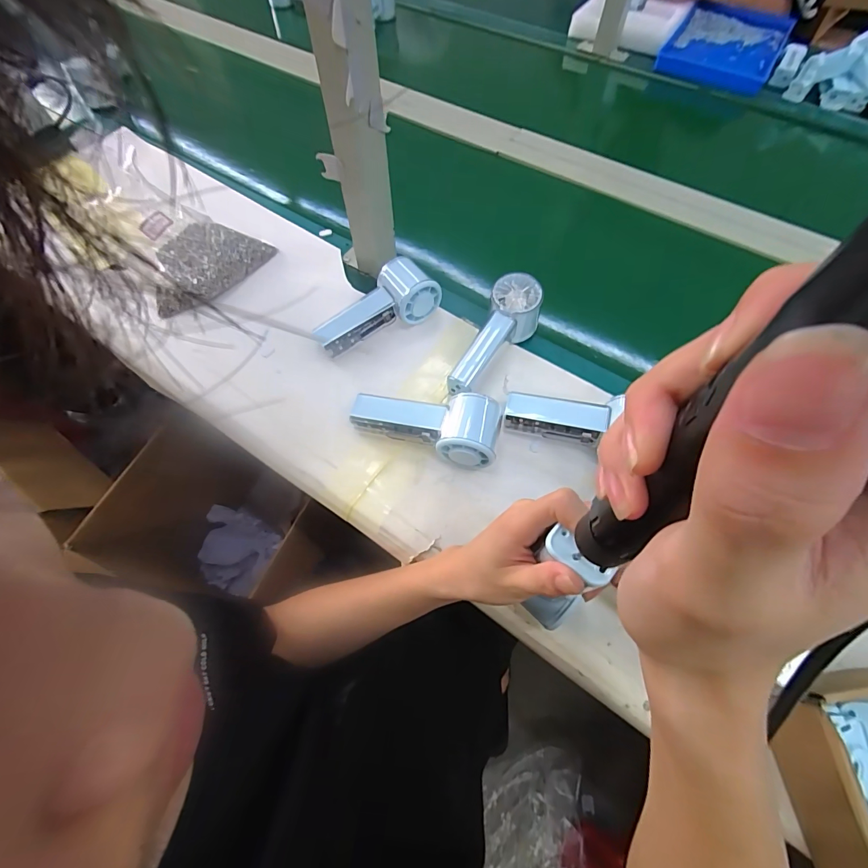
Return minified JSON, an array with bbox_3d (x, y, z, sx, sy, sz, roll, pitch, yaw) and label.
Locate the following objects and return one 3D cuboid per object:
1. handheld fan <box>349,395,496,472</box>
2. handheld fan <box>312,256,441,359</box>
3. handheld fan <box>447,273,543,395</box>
[{"bbox_3d":[-0.011,-0.008,0.406,0.147,0.060,0.061,7,63,4],"label":"handheld fan"},{"bbox_3d":[-0.069,-0.148,0.470,0.146,0.054,0.066,-25,65,-11],"label":"handheld fan"},{"bbox_3d":[0.065,-0.105,0.457,0.051,0.056,0.150,35,85,15],"label":"handheld fan"}]

